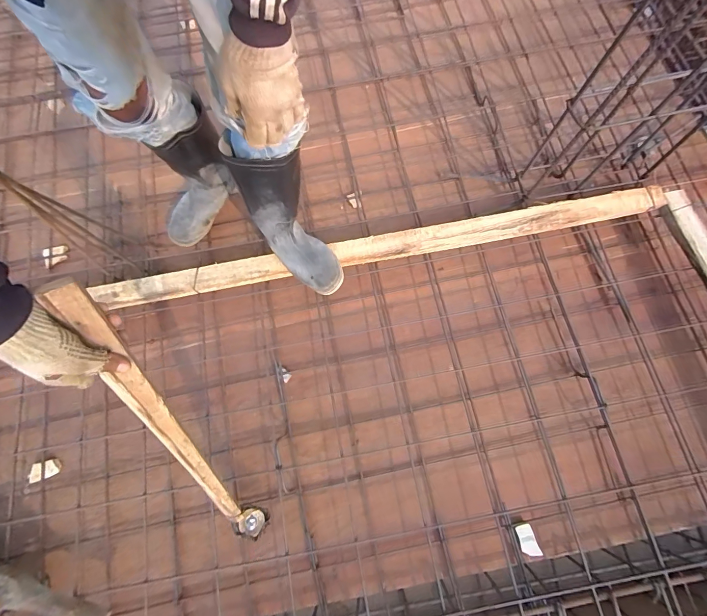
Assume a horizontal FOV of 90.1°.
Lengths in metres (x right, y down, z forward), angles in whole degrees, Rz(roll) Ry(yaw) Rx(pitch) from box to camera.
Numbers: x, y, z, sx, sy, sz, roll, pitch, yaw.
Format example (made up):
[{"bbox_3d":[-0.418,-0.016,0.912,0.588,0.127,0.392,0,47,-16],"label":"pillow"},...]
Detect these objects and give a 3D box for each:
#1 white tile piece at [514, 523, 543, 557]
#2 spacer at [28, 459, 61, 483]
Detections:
[{"bbox_3d":[0.396,0.530,0.802,0.040,0.014,0.070,-18,73,-5],"label":"white tile piece"},{"bbox_3d":[-0.757,0.395,0.863,0.058,0.020,0.041,-23,74,-7],"label":"spacer"}]

